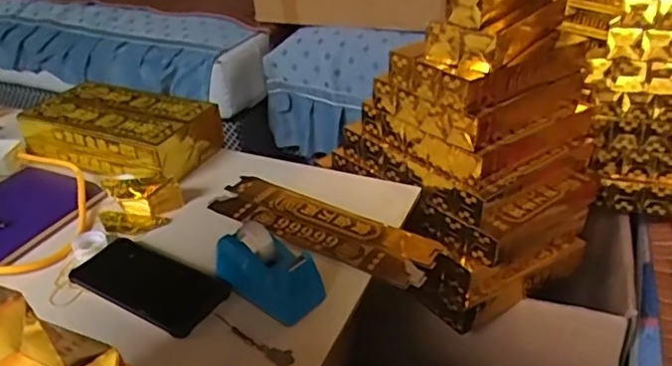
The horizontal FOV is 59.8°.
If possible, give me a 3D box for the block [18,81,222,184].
[{"bbox_3d":[-0.304,-0.076,0.838,0.246,0.069,0.139,13,36,23],"label":"block"}]

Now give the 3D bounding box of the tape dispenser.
[{"bbox_3d":[-0.065,0.084,0.574,0.109,0.060,0.055,22,40,32],"label":"tape dispenser"}]

